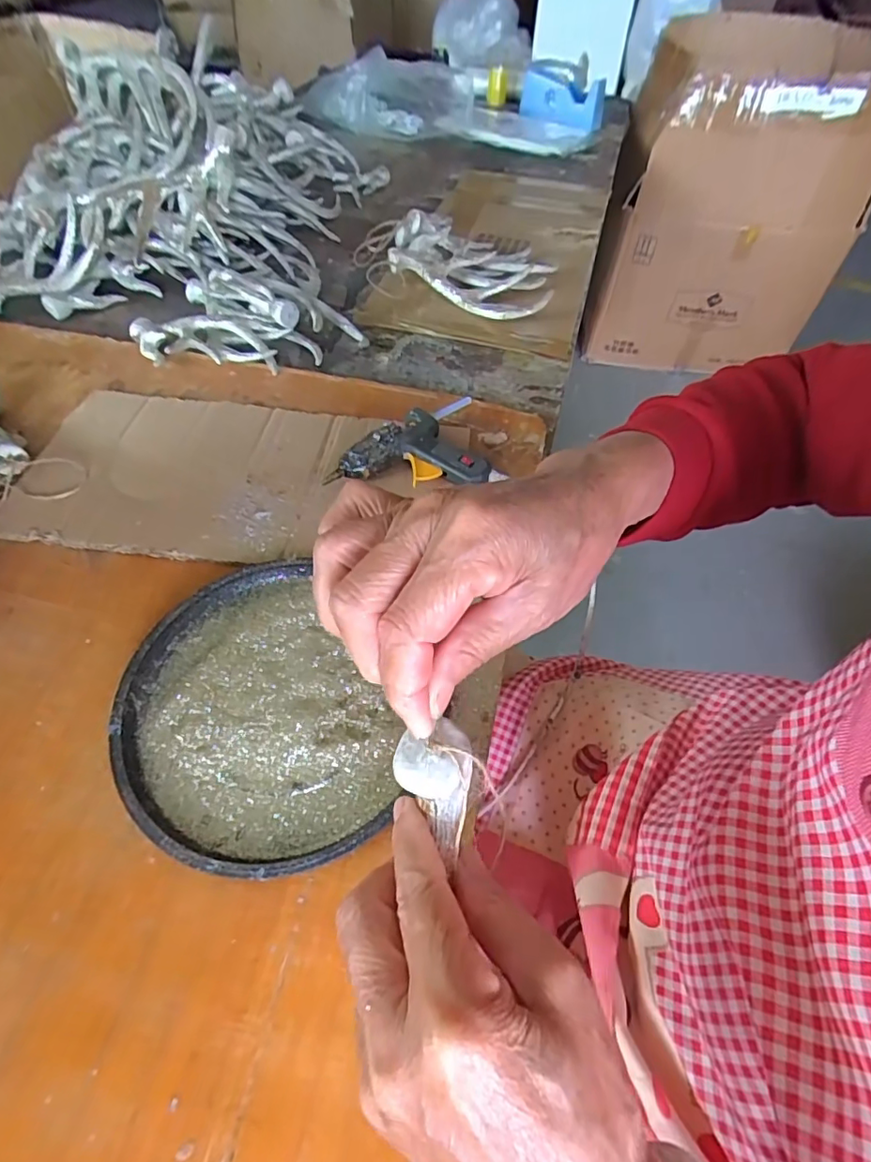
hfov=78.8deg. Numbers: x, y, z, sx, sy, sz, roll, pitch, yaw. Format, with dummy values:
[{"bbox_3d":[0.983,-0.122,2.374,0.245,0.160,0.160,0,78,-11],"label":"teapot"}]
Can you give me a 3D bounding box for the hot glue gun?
[{"bbox_3d":[-0.027,-0.129,0.519,0.159,0.033,0.114,-16,56,-12],"label":"hot glue gun"}]

